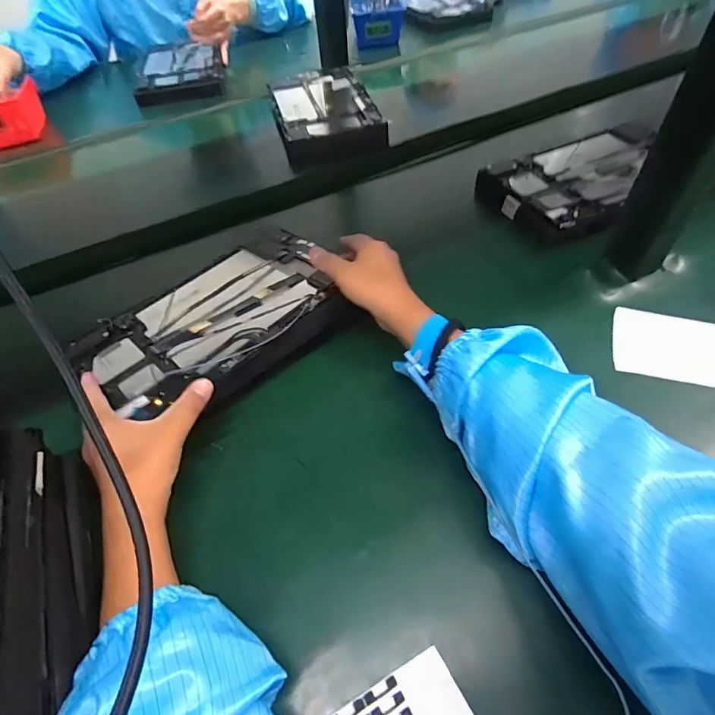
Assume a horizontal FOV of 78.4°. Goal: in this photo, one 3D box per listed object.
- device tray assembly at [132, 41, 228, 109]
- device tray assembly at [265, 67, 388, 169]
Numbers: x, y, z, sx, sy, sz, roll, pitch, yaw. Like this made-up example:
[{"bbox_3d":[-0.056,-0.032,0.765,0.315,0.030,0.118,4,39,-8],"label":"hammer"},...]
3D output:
[{"bbox_3d":[-0.333,-0.544,0.837,0.148,0.035,0.219,-12,53,-5],"label":"device tray assembly"},{"bbox_3d":[-0.053,-0.395,0.710,0.156,0.041,0.232,-13,53,-6],"label":"device tray assembly"}]

